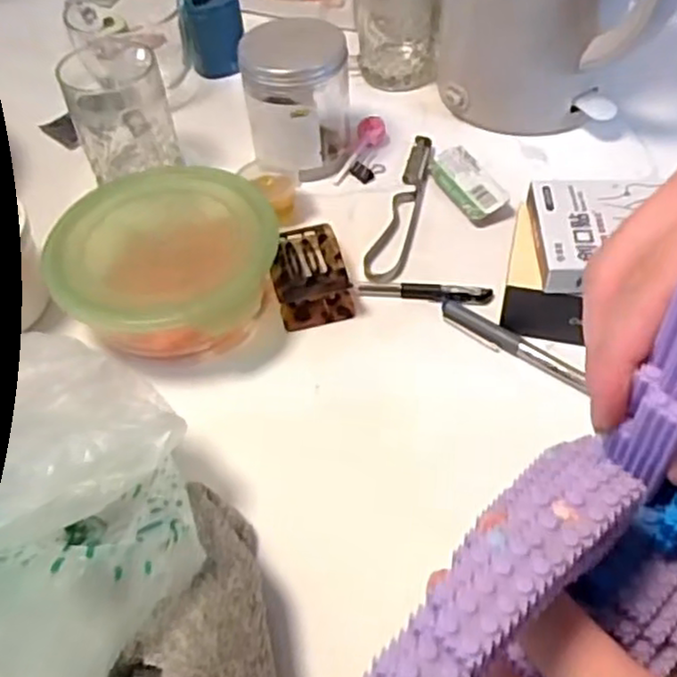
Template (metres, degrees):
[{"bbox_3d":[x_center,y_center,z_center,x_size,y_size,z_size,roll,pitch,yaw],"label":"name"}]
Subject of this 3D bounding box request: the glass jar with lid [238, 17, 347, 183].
[{"bbox_3d":[-0.031,-0.190,0.570,0.078,0.108,0.077,-3,49,2],"label":"glass jar with lid"}]

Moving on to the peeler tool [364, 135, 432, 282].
[{"bbox_3d":[0.053,-0.106,0.557,0.027,0.010,0.170,11,51,14],"label":"peeler tool"}]

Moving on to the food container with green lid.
[{"bbox_3d":[-0.116,-0.047,0.485,0.142,0.060,0.150,4,50,8],"label":"food container with green lid"}]

